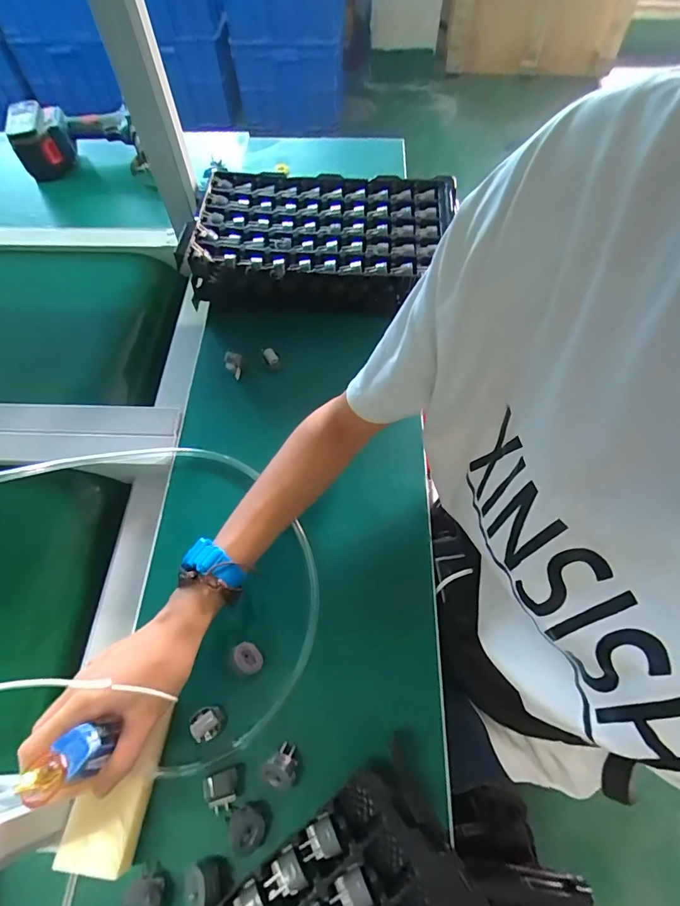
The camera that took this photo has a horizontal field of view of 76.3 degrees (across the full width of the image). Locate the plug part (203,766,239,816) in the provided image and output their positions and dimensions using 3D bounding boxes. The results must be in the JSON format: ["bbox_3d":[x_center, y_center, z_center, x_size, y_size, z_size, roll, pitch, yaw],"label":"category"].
[{"bbox_3d":[-0.094,0.273,0.350,0.026,0.017,0.028,-16,63,-7],"label":"plug part"}]

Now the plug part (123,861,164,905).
[{"bbox_3d":[-0.146,0.334,0.328,0.026,0.021,0.029,-5,63,-1],"label":"plug part"}]

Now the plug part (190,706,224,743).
[{"bbox_3d":[-0.115,0.234,0.374,0.026,0.014,0.023,-32,66,-14],"label":"plug part"}]

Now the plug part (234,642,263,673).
[{"bbox_3d":[-0.085,0.189,0.400,0.021,0.016,0.027,-28,66,-13],"label":"plug part"}]

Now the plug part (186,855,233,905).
[{"bbox_3d":[-0.100,0.324,0.327,0.030,0.026,0.027,-17,64,-8],"label":"plug part"}]

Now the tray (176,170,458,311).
[{"bbox_3d":[-0.025,-0.296,0.601,0.341,0.082,0.197,3,60,3],"label":"tray"}]

